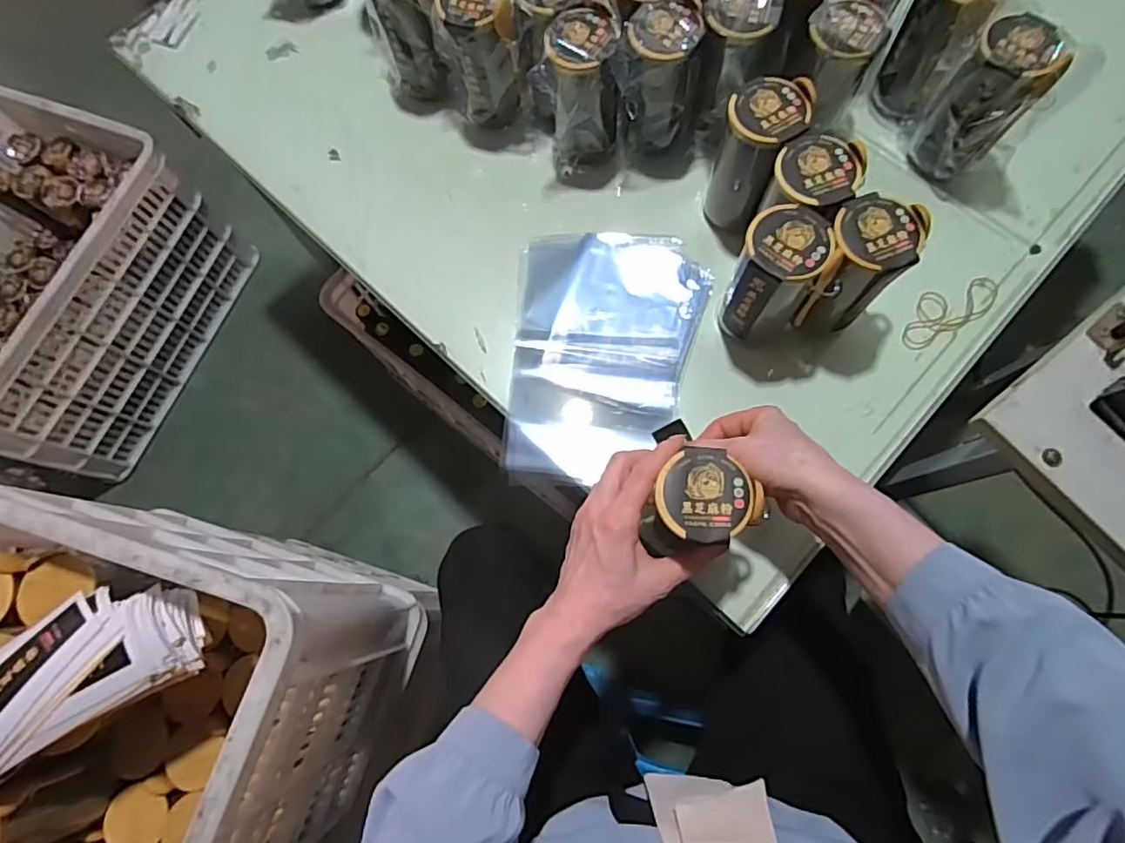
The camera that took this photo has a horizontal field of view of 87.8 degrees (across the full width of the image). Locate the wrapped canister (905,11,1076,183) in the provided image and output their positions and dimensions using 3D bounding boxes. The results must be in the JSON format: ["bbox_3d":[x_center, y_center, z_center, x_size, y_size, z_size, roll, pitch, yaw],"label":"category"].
[{"bbox_3d":[0.393,-0.297,0.550,0.067,0.134,0.065,-1,74,2],"label":"wrapped canister"}]

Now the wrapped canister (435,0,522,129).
[{"bbox_3d":[-0.079,-0.367,0.592,0.073,0.129,0.069,-1,74,2],"label":"wrapped canister"}]

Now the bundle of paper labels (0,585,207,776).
[{"bbox_3d":[-0.478,0.260,0.481,0.351,0.052,0.114,-38,76,-8],"label":"bundle of paper labels"}]

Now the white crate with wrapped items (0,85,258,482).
[{"bbox_3d":[-0.994,-0.247,1.129,0.465,0.337,0.582,19,76,7],"label":"white crate with wrapped items"}]

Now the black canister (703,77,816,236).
[{"bbox_3d":[0.177,-0.245,0.549,0.063,0.133,0.065,21,76,8],"label":"black canister"}]

